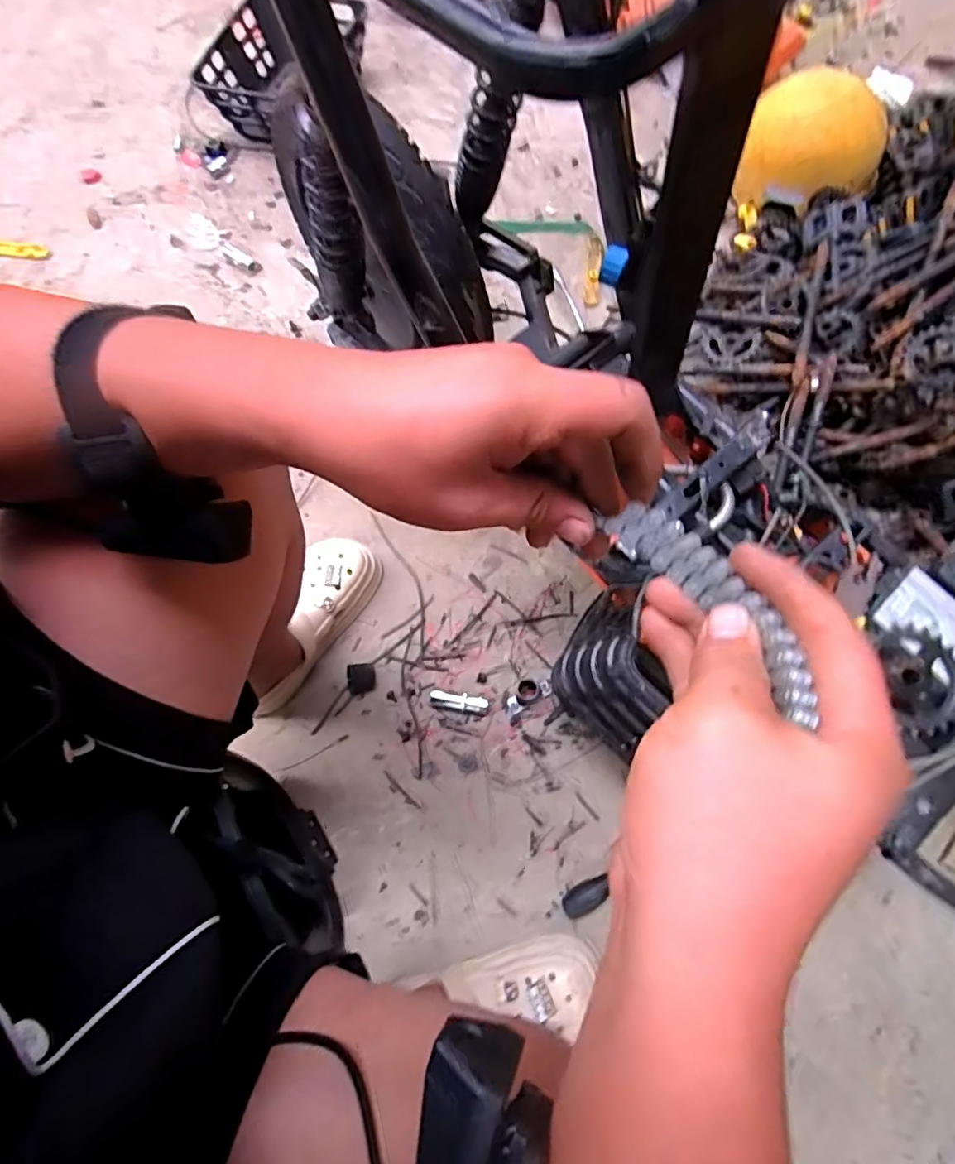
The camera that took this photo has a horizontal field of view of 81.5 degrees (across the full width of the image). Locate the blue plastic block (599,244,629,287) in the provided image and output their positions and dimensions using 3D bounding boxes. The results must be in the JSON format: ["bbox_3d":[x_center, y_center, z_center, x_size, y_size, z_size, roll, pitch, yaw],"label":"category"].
[{"bbox_3d":[0.124,-0.287,0.504,0.019,0.029,0.017,26,75,11],"label":"blue plastic block"}]

